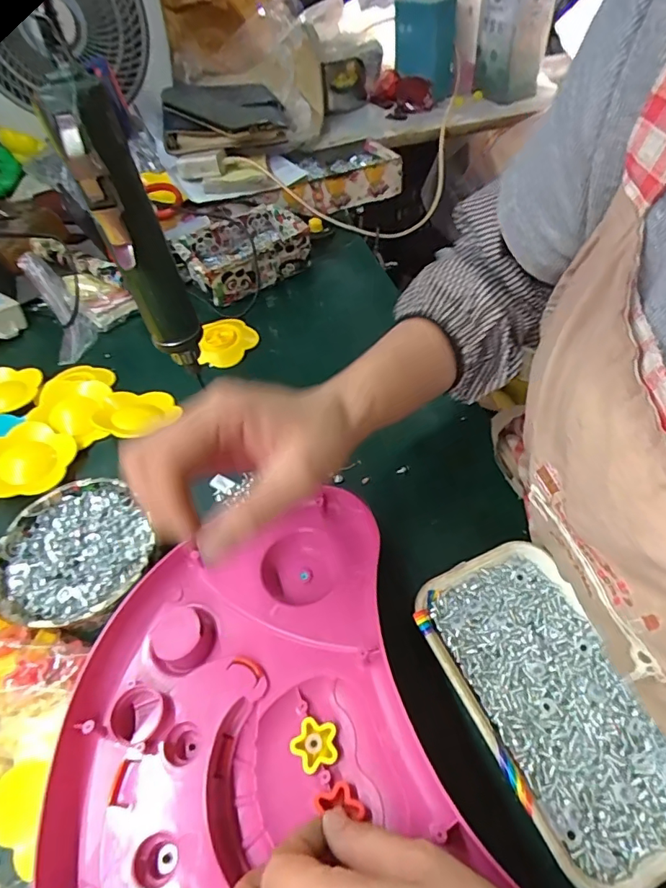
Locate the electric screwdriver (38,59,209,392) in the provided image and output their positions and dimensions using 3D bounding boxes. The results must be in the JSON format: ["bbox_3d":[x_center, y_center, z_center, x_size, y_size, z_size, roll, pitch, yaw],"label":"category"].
[{"bbox_3d":[-0.138,-0.137,0.347,0.046,0.206,0.035,-21,52,-10],"label":"electric screwdriver"}]

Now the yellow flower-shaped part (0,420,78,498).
[{"bbox_3d":[-0.275,0.011,0.432,0.072,0.024,0.077,-1,51,2],"label":"yellow flower-shaped part"}]

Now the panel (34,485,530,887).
[{"bbox_3d":[-0.032,0.191,0.251,0.216,0.041,0.322,-18,52,-12],"label":"panel"}]

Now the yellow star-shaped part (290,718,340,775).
[{"bbox_3d":[-0.010,0.171,0.279,0.026,0.008,0.025,-23,54,-16],"label":"yellow star-shaped part"}]

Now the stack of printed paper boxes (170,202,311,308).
[{"bbox_3d":[-0.111,-0.244,0.612,0.148,0.056,0.109,-33,56,-16],"label":"stack of printed paper boxes"}]

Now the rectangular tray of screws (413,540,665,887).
[{"bbox_3d":[0.130,0.155,0.301,0.100,0.033,0.175,-19,53,-13],"label":"rectangular tray of screws"}]

